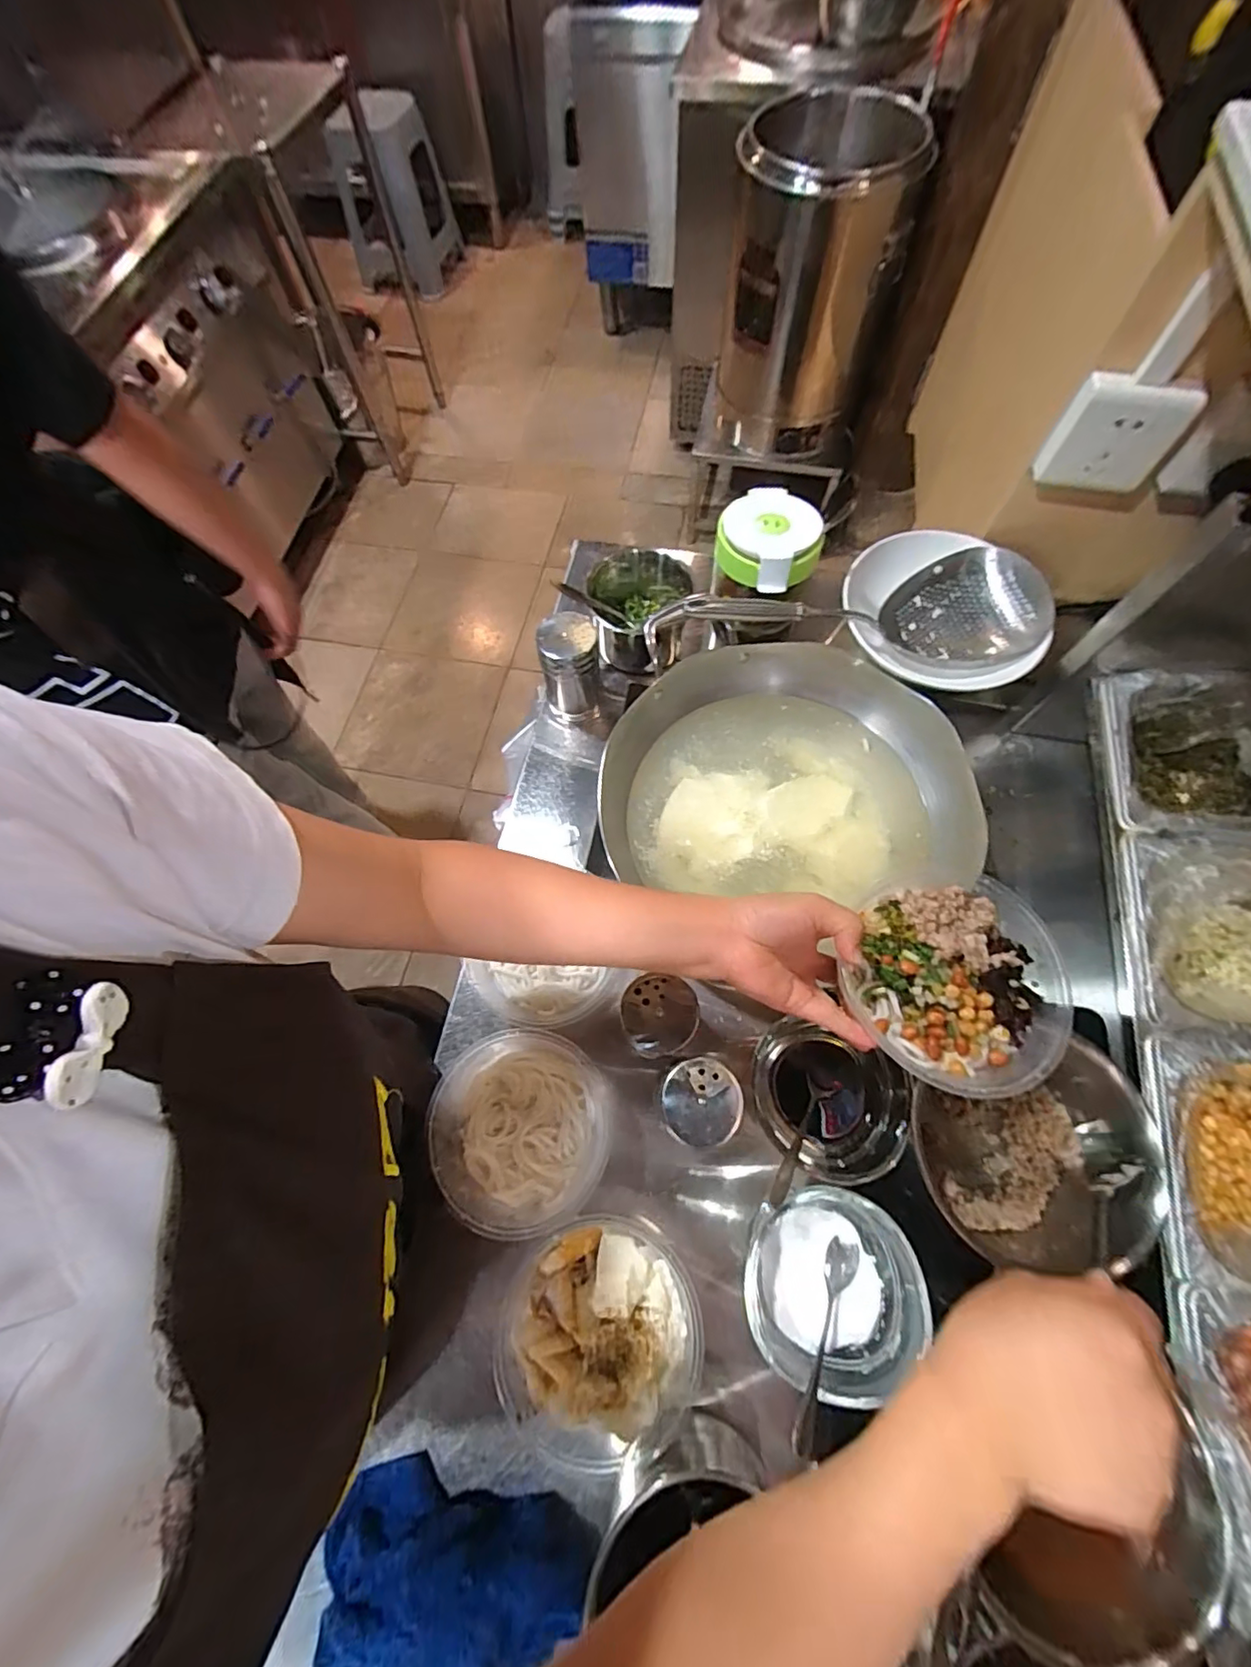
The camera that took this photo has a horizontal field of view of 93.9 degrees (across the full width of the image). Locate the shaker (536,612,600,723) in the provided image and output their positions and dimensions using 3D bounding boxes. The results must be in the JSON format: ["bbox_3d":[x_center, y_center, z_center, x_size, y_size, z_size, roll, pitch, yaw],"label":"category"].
[{"bbox_3d":[-0.060,-0.178,0.651,0.064,0.123,0.064,-5,67,0],"label":"shaker"}]

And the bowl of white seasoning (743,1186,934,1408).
[{"bbox_3d":[0.143,0.303,0.394,0.113,0.051,0.116,-1,67,2],"label":"bowl of white seasoning"}]

